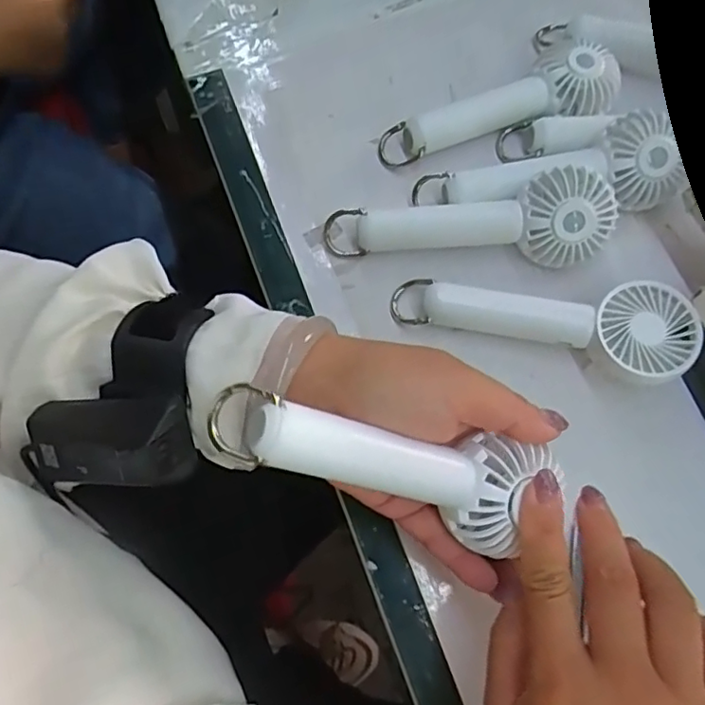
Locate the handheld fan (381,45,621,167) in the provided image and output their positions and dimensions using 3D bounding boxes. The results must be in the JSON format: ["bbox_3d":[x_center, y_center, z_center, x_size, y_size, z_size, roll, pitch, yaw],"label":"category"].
[{"bbox_3d":[0.095,-0.157,0.386,0.155,0.033,0.046,-17,73,-6],"label":"handheld fan"}]

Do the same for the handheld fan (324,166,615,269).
[{"bbox_3d":[0.068,-0.079,0.349,0.166,0.041,0.048,2,72,0],"label":"handheld fan"}]

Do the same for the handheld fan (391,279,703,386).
[{"bbox_3d":[0.106,-0.013,0.338,0.161,0.031,0.054,5,72,1],"label":"handheld fan"}]

